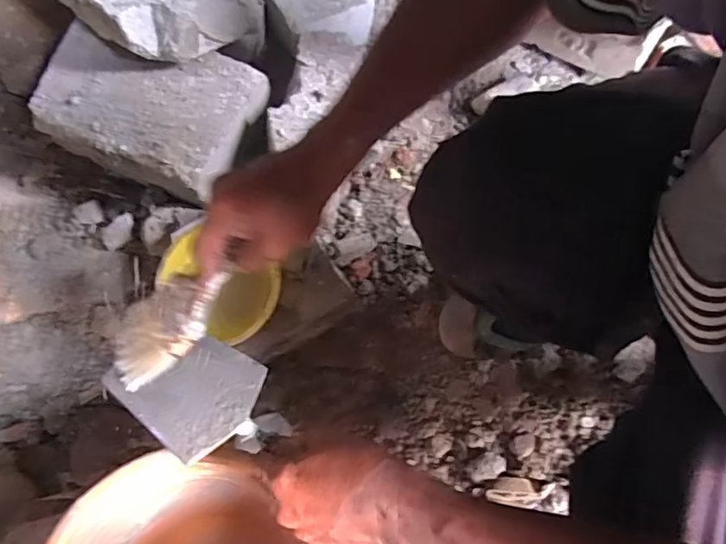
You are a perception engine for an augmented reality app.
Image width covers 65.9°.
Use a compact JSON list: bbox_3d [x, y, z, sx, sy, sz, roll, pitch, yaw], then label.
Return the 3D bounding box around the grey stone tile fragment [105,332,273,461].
[{"bbox_3d":[-0.144,0.093,0.461,0.136,0.008,0.090,27,65,27],"label":"grey stone tile fragment"}]

